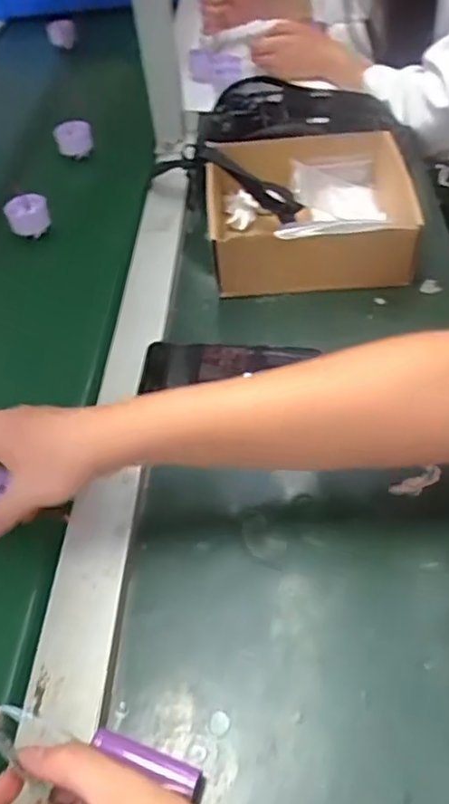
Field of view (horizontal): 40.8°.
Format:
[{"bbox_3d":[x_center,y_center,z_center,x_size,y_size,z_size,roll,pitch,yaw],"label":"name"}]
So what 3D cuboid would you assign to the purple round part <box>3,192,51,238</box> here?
[{"bbox_3d":[-0.237,-0.228,0.730,0.050,0.037,0.034,-19,50,-10],"label":"purple round part"}]

